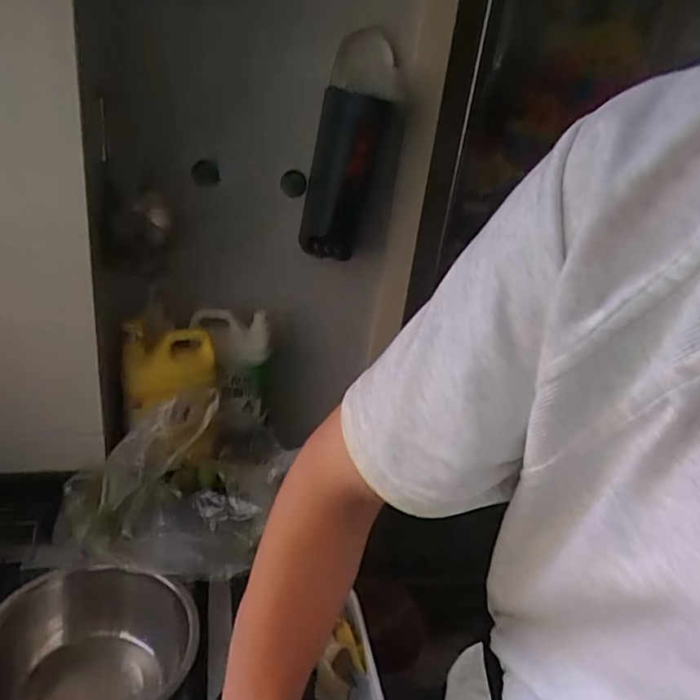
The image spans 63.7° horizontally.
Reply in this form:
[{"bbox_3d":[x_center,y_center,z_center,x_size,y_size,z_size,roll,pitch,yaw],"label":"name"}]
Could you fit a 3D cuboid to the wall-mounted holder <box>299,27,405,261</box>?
[{"bbox_3d":[-0.008,-0.303,0.905,0.114,0.390,0.129,3,50,-11],"label":"wall-mounted holder"}]

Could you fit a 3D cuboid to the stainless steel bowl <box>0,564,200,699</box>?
[{"bbox_3d":[-0.304,0.371,0.660,0.214,0.134,0.224,7,25,-3],"label":"stainless steel bowl"}]

